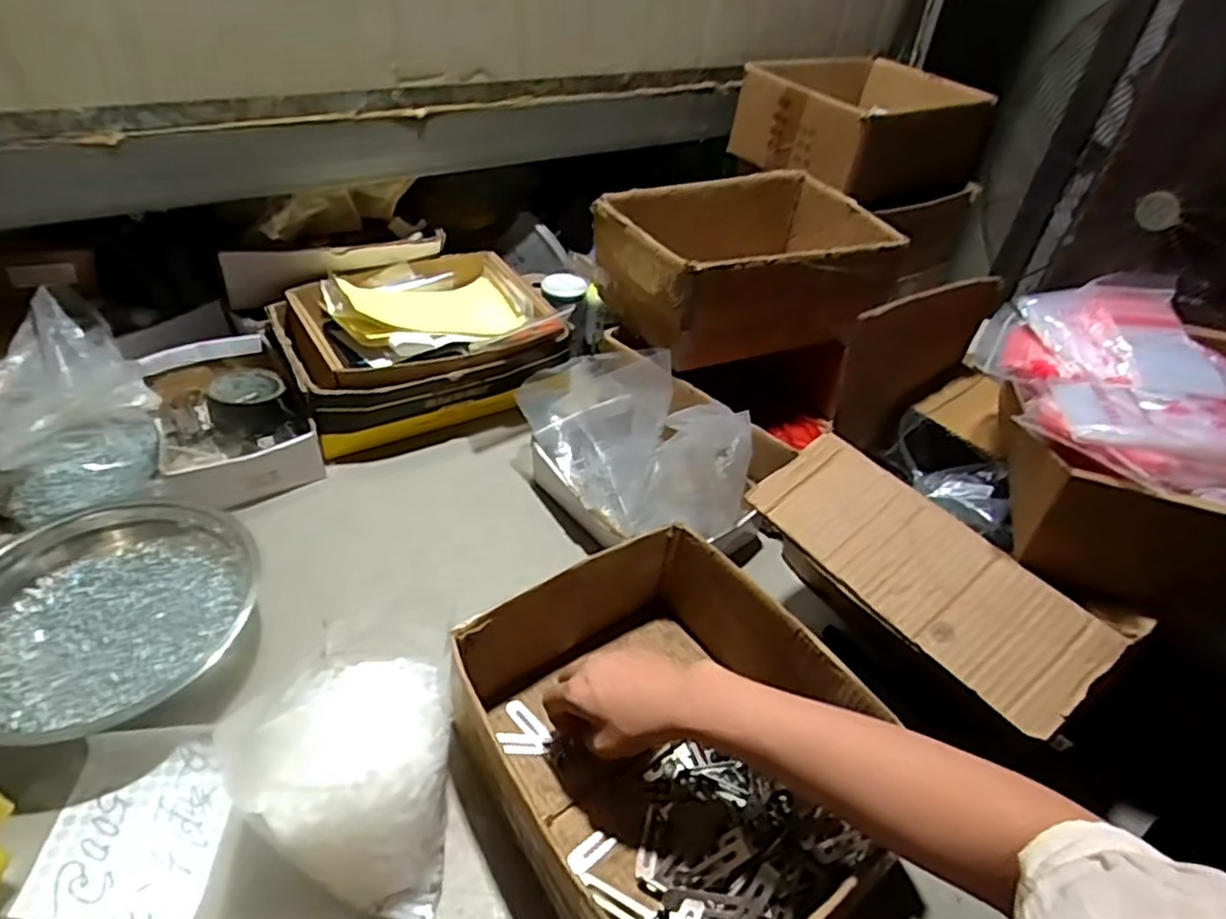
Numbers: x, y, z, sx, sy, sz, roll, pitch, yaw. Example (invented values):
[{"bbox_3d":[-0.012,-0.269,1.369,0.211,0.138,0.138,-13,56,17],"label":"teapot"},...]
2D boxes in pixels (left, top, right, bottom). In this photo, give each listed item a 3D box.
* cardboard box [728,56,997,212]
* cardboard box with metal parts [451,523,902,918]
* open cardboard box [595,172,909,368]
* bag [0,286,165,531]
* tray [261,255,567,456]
[{"bbox_3d":[0.364,-0.510,1.057,0.299,0.121,0.257,-21,48,-29],"label":"cardboard box"},{"bbox_3d":[0.049,0.227,0.562,0.251,0.124,0.309,-24,49,-31],"label":"cardboard box with metal parts"},{"bbox_3d":[0.170,-0.252,0.923,0.334,0.139,0.250,-18,47,-26],"label":"open cardboard box"},{"bbox_3d":[-0.604,-0.052,0.749,0.180,0.147,0.208,-26,51,-32],"label":"bag"},{"bbox_3d":[-0.257,-0.158,0.941,0.345,0.126,0.255,-18,47,-26],"label":"tray"}]

